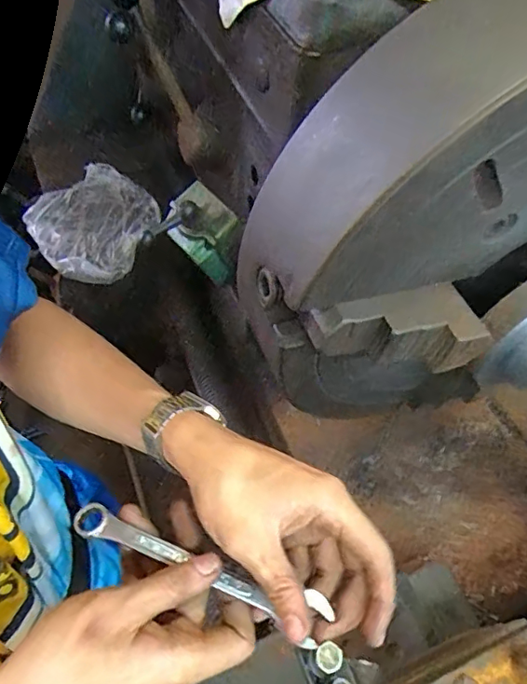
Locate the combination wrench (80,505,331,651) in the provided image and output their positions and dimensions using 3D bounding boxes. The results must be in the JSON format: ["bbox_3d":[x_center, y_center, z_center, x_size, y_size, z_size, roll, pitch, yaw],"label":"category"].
[{"bbox_3d":[-0.040,0.131,0.307,0.157,0.006,0.025,19,57,12],"label":"combination wrench"}]

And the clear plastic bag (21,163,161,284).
[{"bbox_3d":[-0.280,-0.200,0.893,0.208,0.038,0.207,40,62,21],"label":"clear plastic bag"}]

